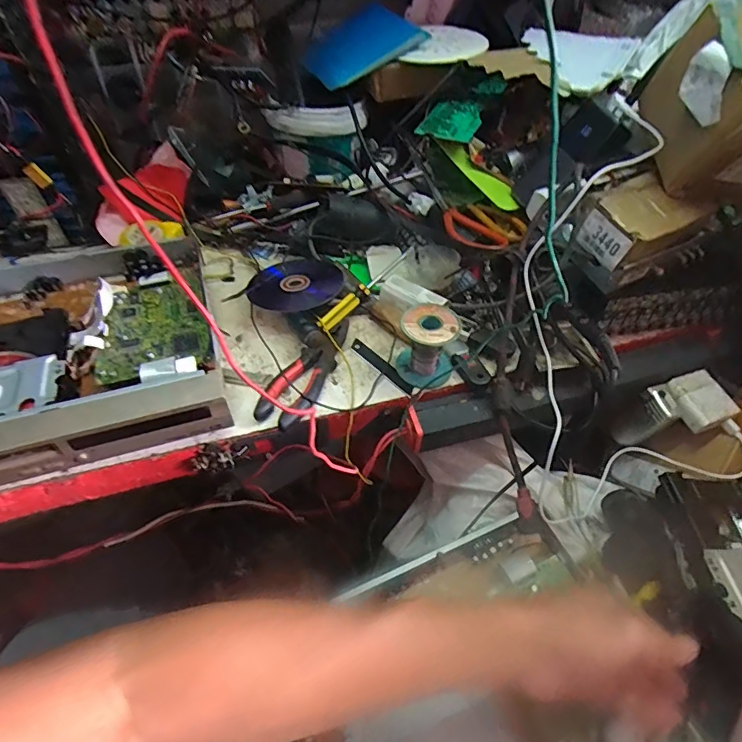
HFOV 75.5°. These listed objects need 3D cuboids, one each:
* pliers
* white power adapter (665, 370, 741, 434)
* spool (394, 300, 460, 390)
[{"bbox_3d":[-0.064,-0.003,0.510,0.048,0.025,0.152,22,52,18],"label":"pliers"},{"bbox_3d":[0.376,0.035,0.549,0.054,0.027,0.063,-15,50,-14],"label":"white power adapter"},{"bbox_3d":[0.060,-0.026,0.506,0.058,0.070,0.058,1,49,-1],"label":"spool"}]

